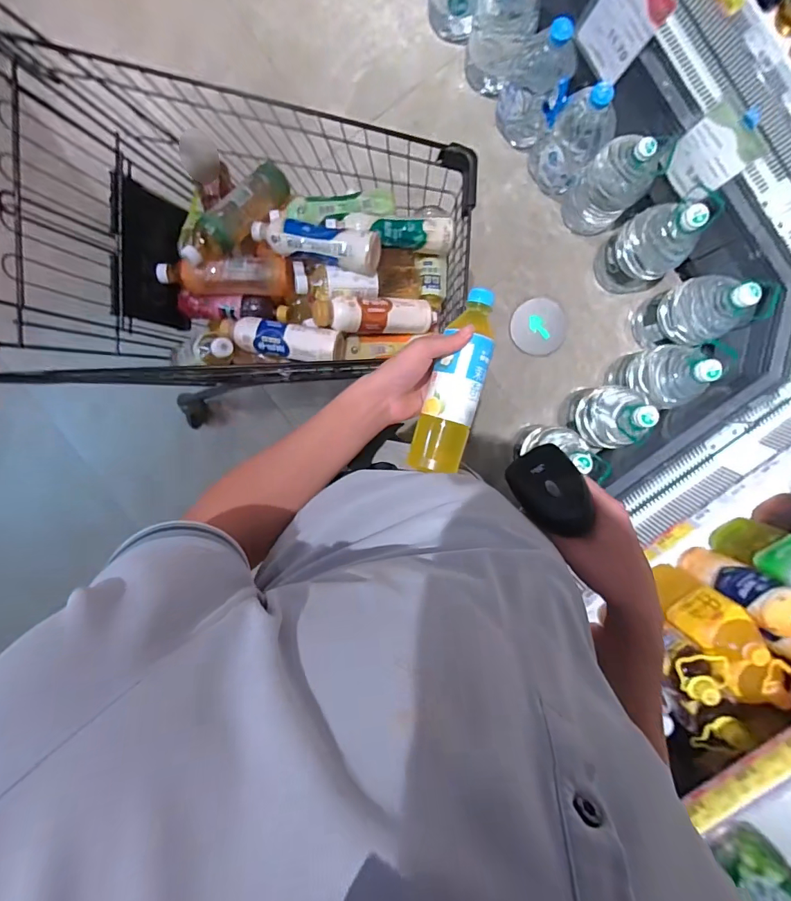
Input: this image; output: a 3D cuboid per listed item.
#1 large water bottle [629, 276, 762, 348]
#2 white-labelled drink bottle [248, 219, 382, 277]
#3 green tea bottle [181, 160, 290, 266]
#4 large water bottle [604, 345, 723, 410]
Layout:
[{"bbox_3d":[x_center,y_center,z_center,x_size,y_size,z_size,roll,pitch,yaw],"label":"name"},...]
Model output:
[{"bbox_3d":[0.858,-0.401,1.265,0.158,0.372,0.170,0,95,0],"label":"large water bottle"},{"bbox_3d":[-0.136,-0.350,0.740,0.221,0.066,0.058,14,95,-2],"label":"white-labelled drink bottle"},{"bbox_3d":[-0.273,-0.402,0.758,0.063,0.065,0.230,42,79,-4],"label":"green tea bottle"},{"bbox_3d":[0.760,-0.231,1.282,0.140,0.392,0.185,24,95,-2],"label":"large water bottle"}]

